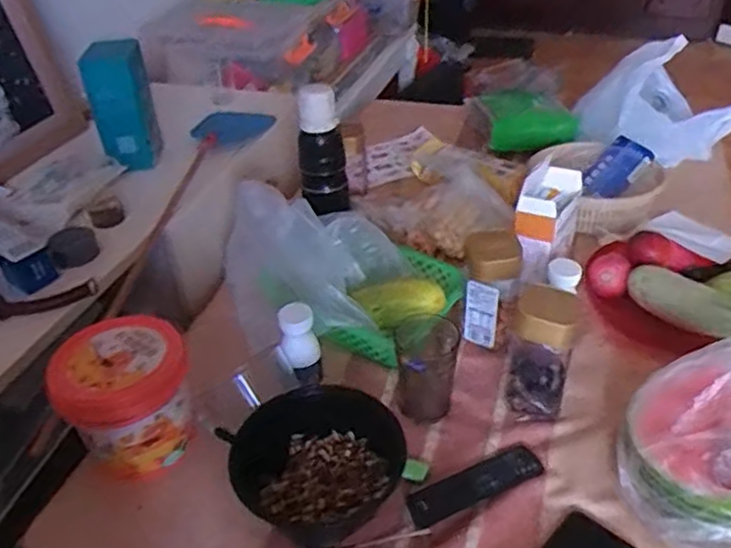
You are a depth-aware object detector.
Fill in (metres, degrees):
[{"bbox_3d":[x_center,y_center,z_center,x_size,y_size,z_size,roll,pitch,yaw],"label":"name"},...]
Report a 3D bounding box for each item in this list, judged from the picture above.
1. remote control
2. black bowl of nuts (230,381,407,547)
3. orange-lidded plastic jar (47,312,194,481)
[{"bbox_3d":[0.113,0.213,0.678,0.148,0.017,0.040,-19,39,-19],"label":"remote control"},{"bbox_3d":[-0.042,0.188,0.677,0.154,0.072,0.151,-2,36,2],"label":"black bowl of nuts"},{"bbox_3d":[-0.249,0.132,0.713,0.122,0.125,0.120,-2,36,2],"label":"orange-lidded plastic jar"}]

